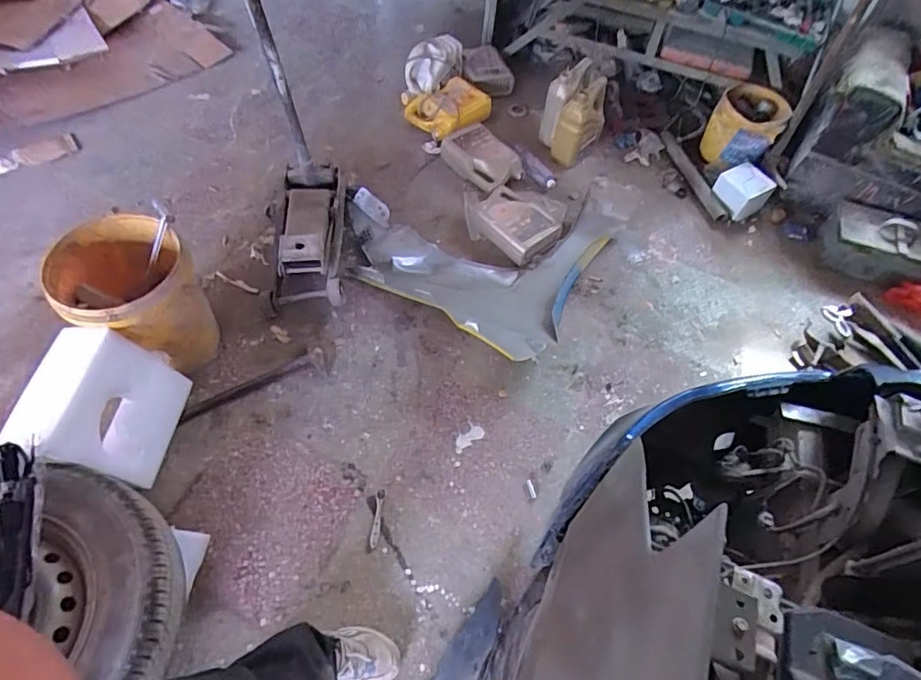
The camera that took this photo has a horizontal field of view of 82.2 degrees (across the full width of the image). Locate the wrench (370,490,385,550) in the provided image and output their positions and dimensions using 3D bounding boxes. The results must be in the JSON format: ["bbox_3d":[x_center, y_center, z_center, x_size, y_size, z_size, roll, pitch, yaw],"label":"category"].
[{"bbox_3d":[-0.209,0.445,1.322,0.023,0.009,0.141,6,57,-1],"label":"wrench"}]

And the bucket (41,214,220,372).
[{"bbox_3d":[-0.870,-0.112,1.428,0.385,0.314,0.314,36,61,18],"label":"bucket"}]

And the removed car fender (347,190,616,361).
[{"bbox_3d":[0.060,-0.330,1.775,0.795,0.173,0.747,33,60,16],"label":"removed car fender"}]

